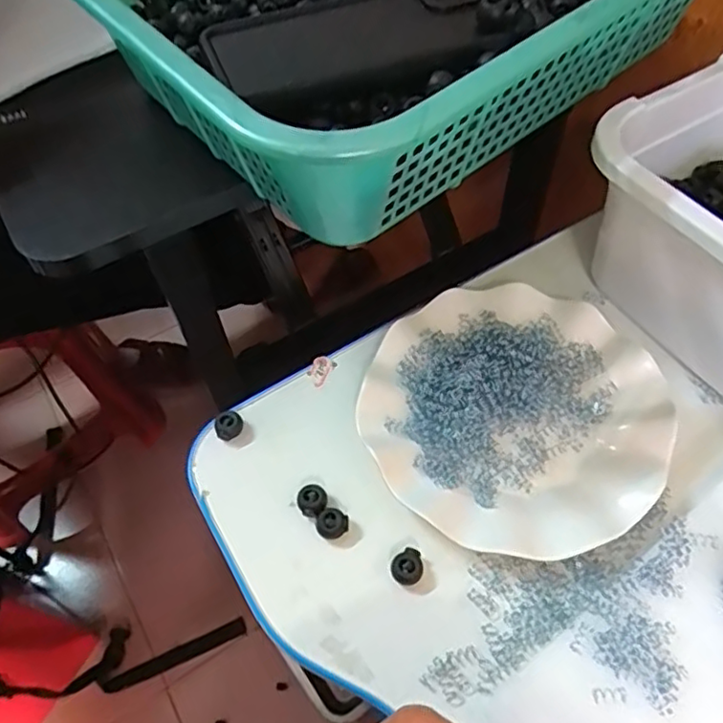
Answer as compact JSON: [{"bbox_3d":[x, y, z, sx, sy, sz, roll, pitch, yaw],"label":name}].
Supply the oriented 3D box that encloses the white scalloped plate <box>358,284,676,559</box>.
[{"bbox_3d":[0.096,0.030,0.394,0.177,0.022,0.179,-1,58,2],"label":"white scalloped plate"}]

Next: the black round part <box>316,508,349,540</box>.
[{"bbox_3d":[-0.017,0.096,0.366,0.019,0.011,0.017,-22,60,-11],"label":"black round part"}]

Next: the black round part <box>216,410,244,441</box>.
[{"bbox_3d":[-0.086,0.042,0.403,0.018,0.015,0.014,-21,59,-10],"label":"black round part"}]

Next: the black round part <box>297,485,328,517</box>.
[{"bbox_3d":[-0.029,0.084,0.374,0.017,0.010,0.018,-1,58,2],"label":"black round part"}]

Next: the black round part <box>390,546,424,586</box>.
[{"bbox_3d":[0.026,0.117,0.351,0.019,0.012,0.018,-1,58,2],"label":"black round part"}]

